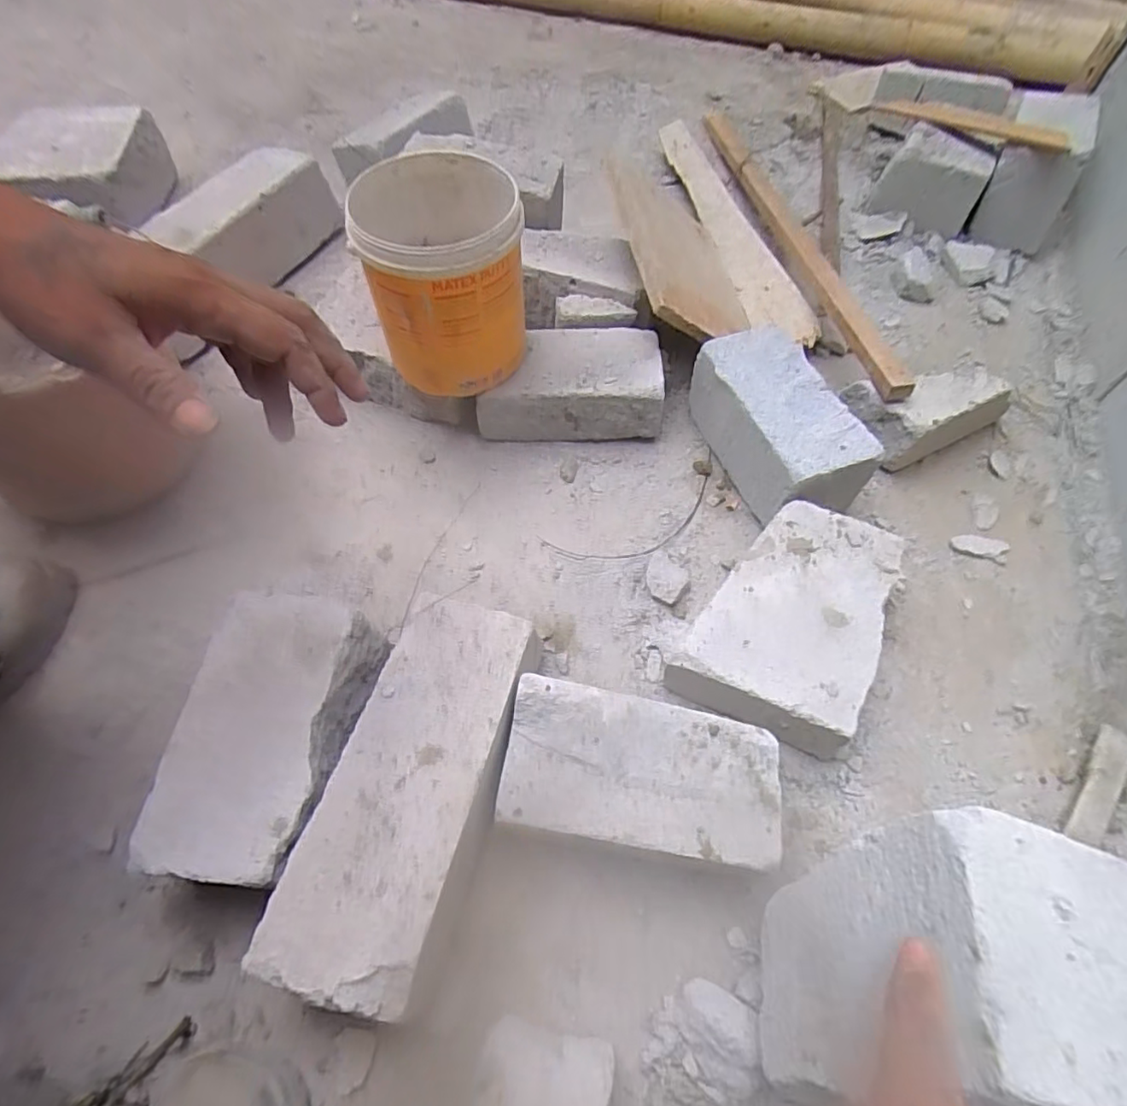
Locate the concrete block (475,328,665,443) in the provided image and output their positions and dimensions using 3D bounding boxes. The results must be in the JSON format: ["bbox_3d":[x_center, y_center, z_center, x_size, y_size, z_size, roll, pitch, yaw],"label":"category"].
[{"bbox_3d":[0.008,-0.191,0.679,0.199,0.084,0.105,0,59,0],"label":"concrete block"}]

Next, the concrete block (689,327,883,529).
[{"bbox_3d":[0.223,-0.131,0.633,0.105,0.103,0.202,-17,60,-10],"label":"concrete block"}]

